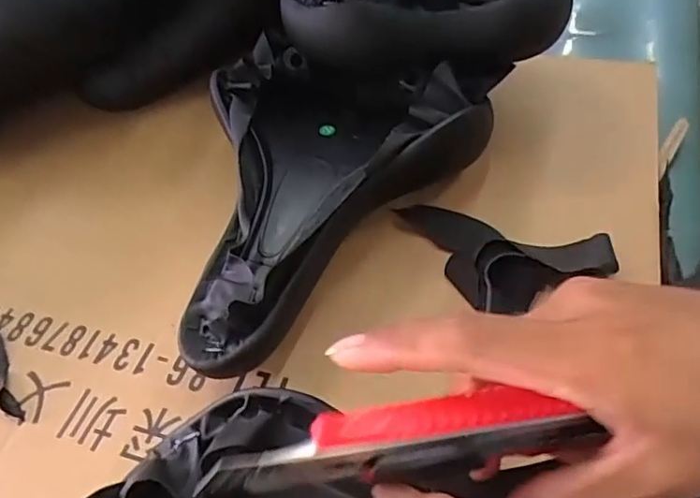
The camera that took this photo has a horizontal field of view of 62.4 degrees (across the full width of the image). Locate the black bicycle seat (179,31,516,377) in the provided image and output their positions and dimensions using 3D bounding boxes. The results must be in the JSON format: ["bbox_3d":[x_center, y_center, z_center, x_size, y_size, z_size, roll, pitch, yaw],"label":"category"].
[{"bbox_3d":[-0.025,-0.031,0.328,0.158,0.065,0.218,14,53,20],"label":"black bicycle seat"}]

